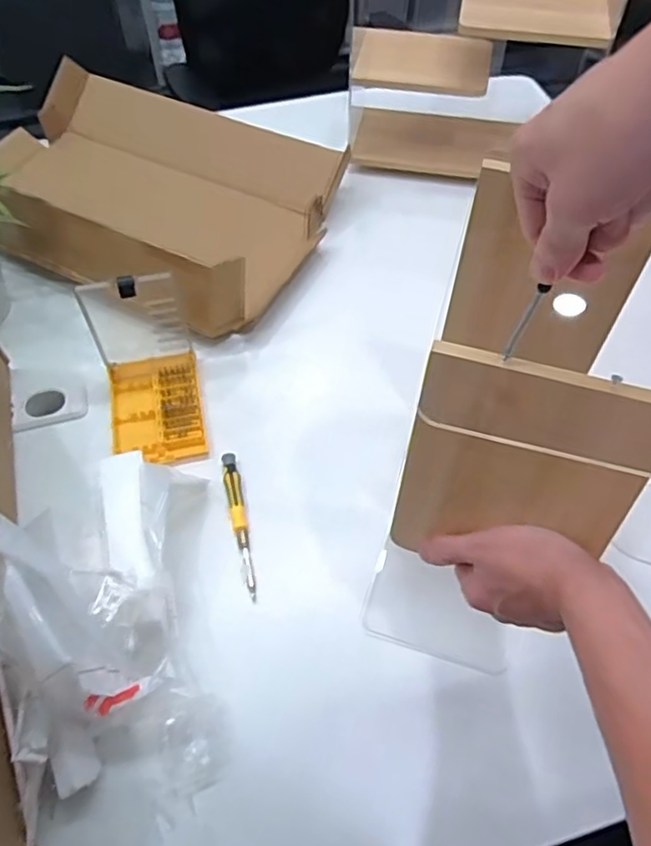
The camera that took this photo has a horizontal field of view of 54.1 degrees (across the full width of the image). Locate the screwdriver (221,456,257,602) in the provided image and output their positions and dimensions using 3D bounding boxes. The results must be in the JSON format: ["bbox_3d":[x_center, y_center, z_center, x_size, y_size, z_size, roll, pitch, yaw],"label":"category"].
[{"bbox_3d":[-0.098,0.113,0.723,0.018,0.012,0.176,-9,58,-8],"label":"screwdriver"}]

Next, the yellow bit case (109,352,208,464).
[{"bbox_3d":[-0.212,-0.020,0.803,0.110,0.027,0.158,-9,58,-8],"label":"yellow bit case"}]

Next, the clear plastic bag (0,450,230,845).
[{"bbox_3d":[-0.216,0.154,0.583,0.205,0.199,0.349,-7,57,-7],"label":"clear plastic bag"}]

